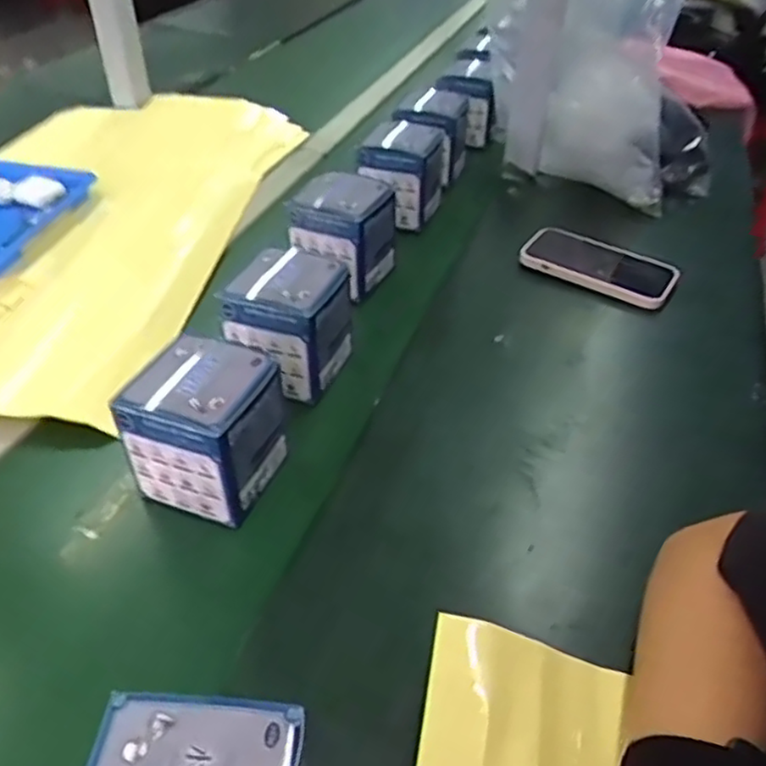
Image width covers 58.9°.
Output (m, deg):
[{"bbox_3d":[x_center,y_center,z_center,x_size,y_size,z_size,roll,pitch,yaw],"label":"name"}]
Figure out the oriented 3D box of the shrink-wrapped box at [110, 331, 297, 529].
[{"bbox_3d":[-0.118,0.028,0.461,0.084,0.093,0.085,14,48,16],"label":"shrink-wrapped box"}]

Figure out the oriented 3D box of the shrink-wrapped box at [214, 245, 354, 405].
[{"bbox_3d":[-0.076,-0.052,0.554,0.087,0.089,0.086,11,47,13],"label":"shrink-wrapped box"}]

